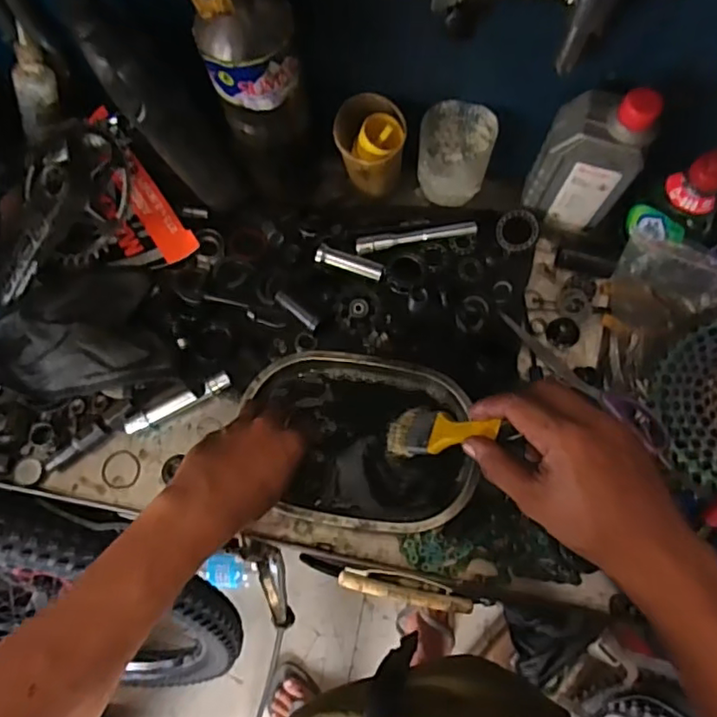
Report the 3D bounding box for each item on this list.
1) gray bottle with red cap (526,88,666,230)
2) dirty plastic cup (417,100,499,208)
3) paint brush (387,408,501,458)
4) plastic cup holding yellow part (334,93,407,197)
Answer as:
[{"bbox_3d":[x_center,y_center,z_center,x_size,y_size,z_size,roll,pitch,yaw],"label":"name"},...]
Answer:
[{"bbox_3d":[0.207,-0.179,0.544,0.082,0.154,0.044,28,74,10],"label":"gray bottle with red cap"},{"bbox_3d":[0.096,-0.205,0.604,0.069,0.093,0.056,7,71,4],"label":"dirty plastic cup"},{"bbox_3d":[0.067,0.058,0.483,0.014,0.141,0.041,27,71,-21],"label":"paint brush"},{"bbox_3d":[0.012,-0.208,0.601,0.065,0.104,0.072,2,71,2],"label":"plastic cup holding yellow part"}]

